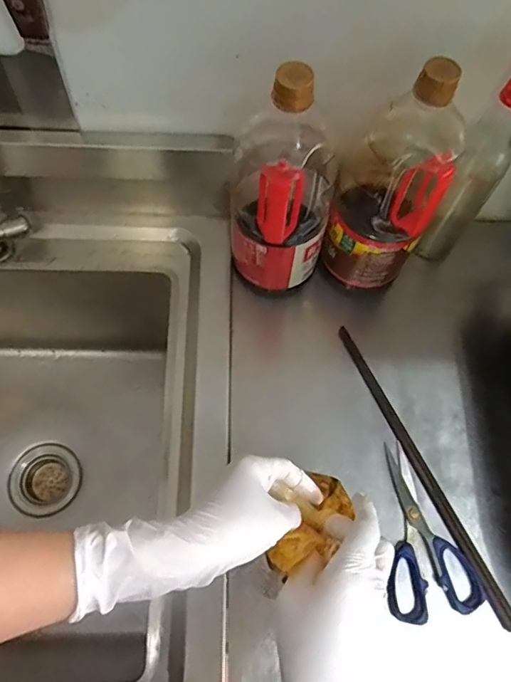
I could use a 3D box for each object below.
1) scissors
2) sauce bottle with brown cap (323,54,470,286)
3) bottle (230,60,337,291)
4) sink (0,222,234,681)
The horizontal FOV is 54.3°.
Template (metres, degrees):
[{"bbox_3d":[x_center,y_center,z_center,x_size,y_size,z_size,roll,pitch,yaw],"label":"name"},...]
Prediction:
[{"bbox_3d":[0.181,0.209,0.558,0.094,0.013,0.179,-8,68,-6],"label":"scissors"},{"bbox_3d":[0.144,-0.166,0.543,0.114,0.263,0.100,25,69,8],"label":"sauce bottle with brown cap"},{"bbox_3d":[0.030,-0.162,0.541,0.109,0.275,0.097,0,67,-3],"label":"bottle"},{"bbox_3d":[-0.334,0.180,0.685,0.573,0.317,0.578,-2,68,-3],"label":"sink"}]

